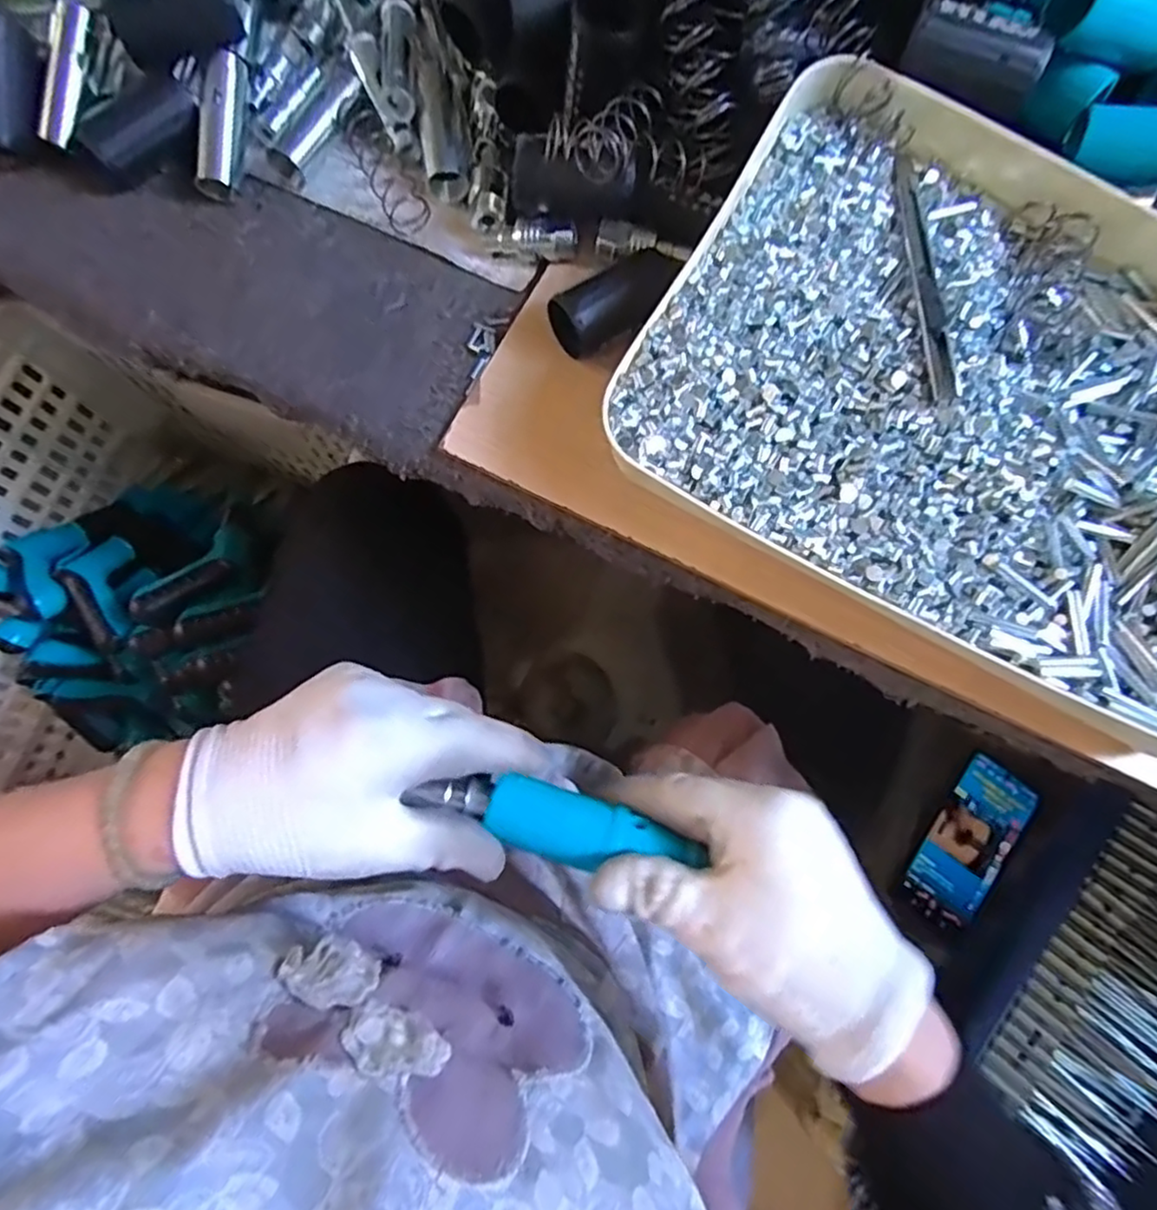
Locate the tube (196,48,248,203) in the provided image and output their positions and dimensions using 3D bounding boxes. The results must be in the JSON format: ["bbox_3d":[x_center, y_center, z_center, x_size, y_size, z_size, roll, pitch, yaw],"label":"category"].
[{"bbox_3d":[-0.196,-0.264,0.364,0.017,0.019,0.073,13,98,1],"label":"tube"}]

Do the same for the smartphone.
[{"bbox_3d":[0.352,0.215,0.598,0.073,0.015,0.158,38,79,7],"label":"smartphone"}]

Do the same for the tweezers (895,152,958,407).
[{"bbox_3d":[0.159,-0.154,0.305,0.013,0.011,0.132,-2,77,-2],"label":"tweezers"}]

